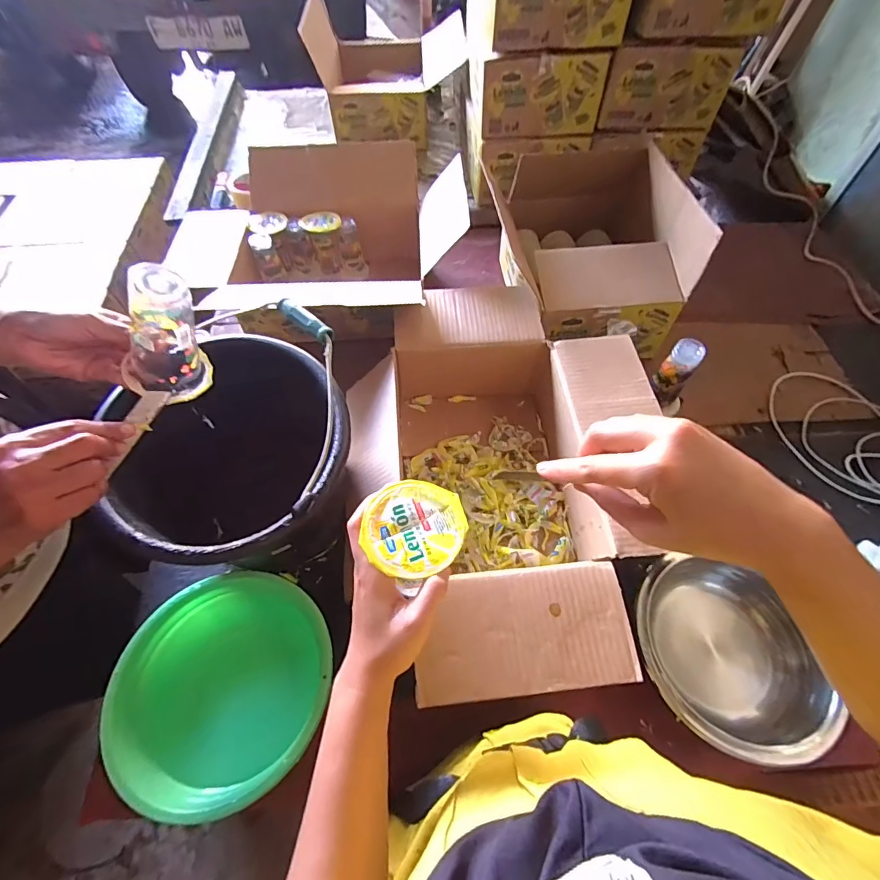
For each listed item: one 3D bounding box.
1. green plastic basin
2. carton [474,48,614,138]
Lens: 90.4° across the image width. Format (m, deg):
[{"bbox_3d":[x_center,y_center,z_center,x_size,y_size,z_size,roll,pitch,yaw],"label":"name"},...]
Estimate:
[{"bbox_3d":[-0.239,0.268,0.489,0.216,0.067,0.219,1,57,-2],"label":"green plastic basin"},{"bbox_3d":[0.194,-0.754,0.924,0.250,0.147,0.225,1,57,-2],"label":"carton"}]

